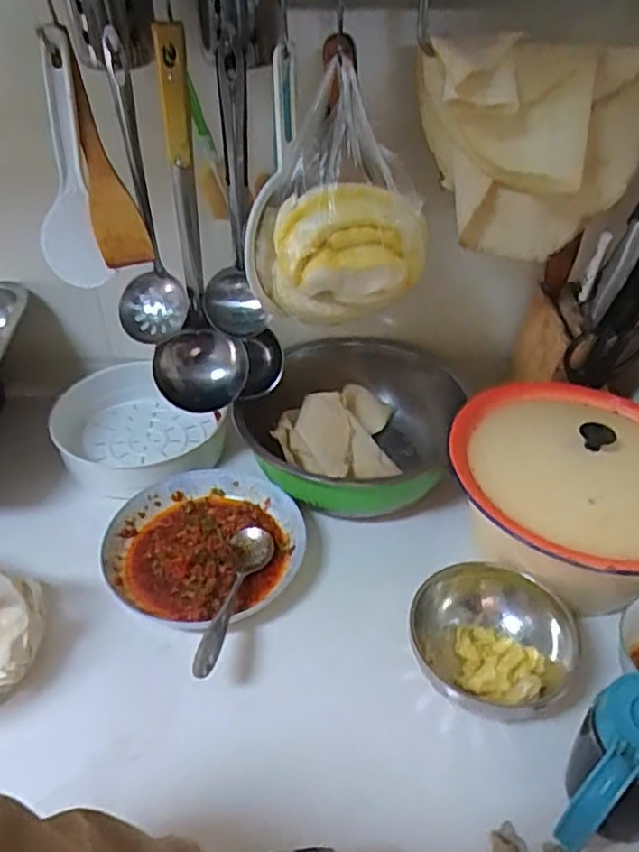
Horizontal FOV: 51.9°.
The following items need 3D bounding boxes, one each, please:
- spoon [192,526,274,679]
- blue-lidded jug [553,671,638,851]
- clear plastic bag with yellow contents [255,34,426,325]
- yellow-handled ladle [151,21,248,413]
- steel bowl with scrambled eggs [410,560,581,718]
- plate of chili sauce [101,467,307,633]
[{"bbox_3d":[-0.075,0.154,0.599,0.039,0.030,0.178,4,39,5],"label":"spoon"},{"bbox_3d":[0.197,0.243,0.442,0.110,0.117,0.071,-28,47,-31],"label":"blue-lidded jug"},{"bbox_3d":[0.015,-0.190,0.549,0.116,0.199,0.101,-18,42,-22],"label":"clear plastic bag with yellow contents"},{"bbox_3d":[-0.122,-0.176,0.611,0.085,0.332,0.086,-4,39,-5],"label":"yellow-handled ladle"},{"bbox_3d":[0.146,0.182,0.557,0.137,0.065,0.119,31,48,32],"label":"steel bowl with scrambled eggs"},{"bbox_3d":[-0.113,0.116,0.671,0.187,0.027,0.201,0,39,0],"label":"plate of chili sauce"}]

